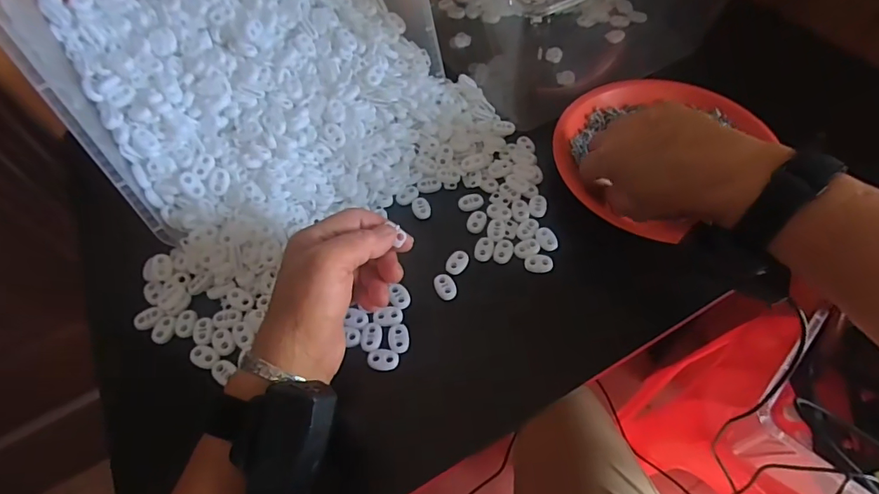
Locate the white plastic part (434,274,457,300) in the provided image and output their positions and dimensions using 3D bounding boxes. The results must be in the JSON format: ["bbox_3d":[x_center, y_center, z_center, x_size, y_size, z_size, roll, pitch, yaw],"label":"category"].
[{"bbox_3d":[0.005,0.032,0.381,0.016,0.005,0.022,-18,58,-9],"label":"white plastic part"}]

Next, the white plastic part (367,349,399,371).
[{"bbox_3d":[-0.041,0.083,0.348,0.022,0.004,0.016,-8,57,-3],"label":"white plastic part"}]

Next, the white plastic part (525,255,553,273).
[{"bbox_3d":[0.081,0.013,0.386,0.022,0.004,0.015,-4,57,0],"label":"white plastic part"}]

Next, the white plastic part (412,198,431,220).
[{"bbox_3d":[-0.016,-0.035,0.424,0.016,0.004,0.023,-8,57,-3],"label":"white plastic part"}]

